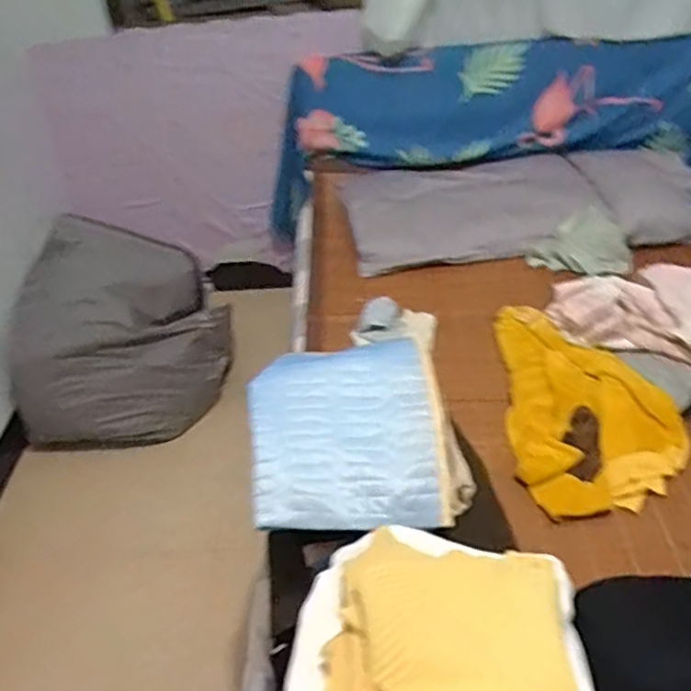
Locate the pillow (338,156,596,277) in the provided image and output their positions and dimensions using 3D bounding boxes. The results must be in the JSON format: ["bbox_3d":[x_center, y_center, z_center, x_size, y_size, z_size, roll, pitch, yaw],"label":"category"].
[{"bbox_3d":[0.333,-0.398,1.828,0.659,0.080,0.420,-11,39,-6],"label":"pillow"}]

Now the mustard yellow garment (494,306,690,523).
[{"bbox_3d":[0.463,0.084,1.305,0.313,0.043,0.565,-3,39,3],"label":"mustard yellow garment"}]

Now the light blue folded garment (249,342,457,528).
[{"bbox_3d":[0.003,0.105,0.821,0.229,0.067,0.257,-7,39,-1],"label":"light blue folded garment"}]

